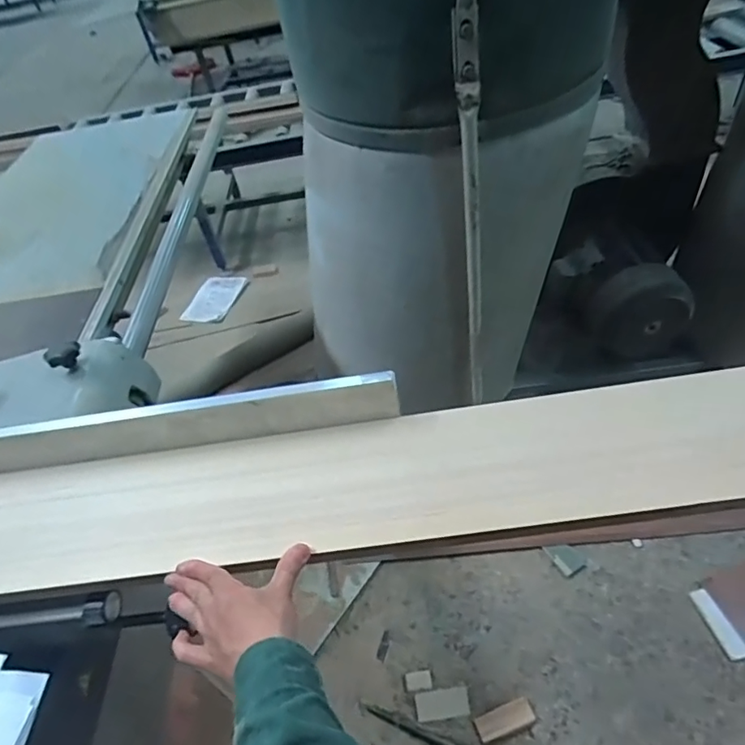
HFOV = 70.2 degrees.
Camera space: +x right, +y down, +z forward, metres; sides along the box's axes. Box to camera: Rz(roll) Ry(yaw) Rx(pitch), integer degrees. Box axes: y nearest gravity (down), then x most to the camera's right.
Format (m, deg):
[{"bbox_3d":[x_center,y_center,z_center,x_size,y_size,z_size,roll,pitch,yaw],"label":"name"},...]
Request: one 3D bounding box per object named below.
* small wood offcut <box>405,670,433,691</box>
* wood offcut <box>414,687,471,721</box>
[{"bbox_3d":[0.106,0.710,1.223,0.061,0.007,0.037,-9,46,4],"label":"small wood offcut"},{"bbox_3d":[0.155,0.732,1.175,0.118,0.013,0.054,-10,46,3],"label":"wood offcut"}]

